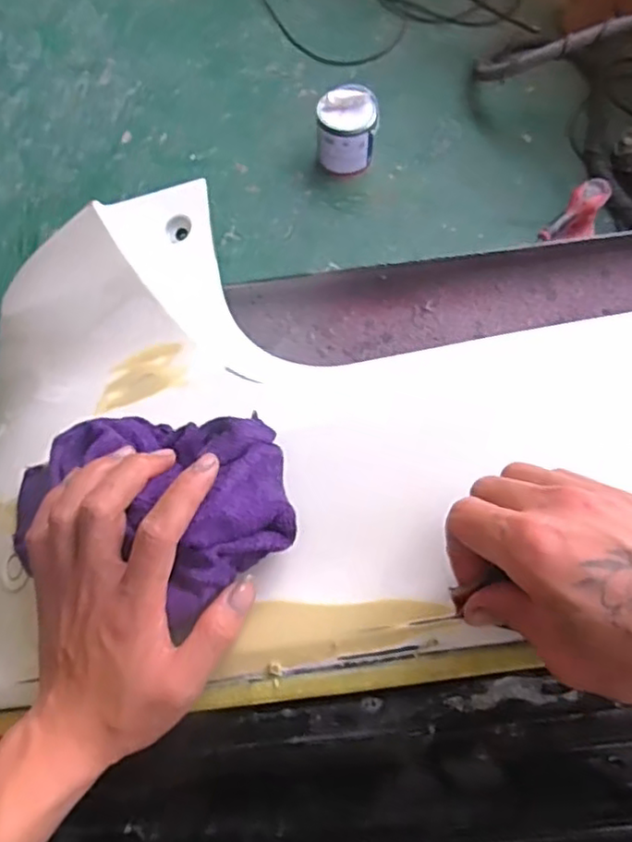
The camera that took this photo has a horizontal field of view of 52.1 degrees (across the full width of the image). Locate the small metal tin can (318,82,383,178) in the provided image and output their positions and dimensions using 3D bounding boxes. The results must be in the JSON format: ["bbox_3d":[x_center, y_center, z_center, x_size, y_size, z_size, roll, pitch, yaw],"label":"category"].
[{"bbox_3d":[0.087,-0.778,1.737,0.159,0.184,0.153,-1,66,2],"label":"small metal tin can"}]

